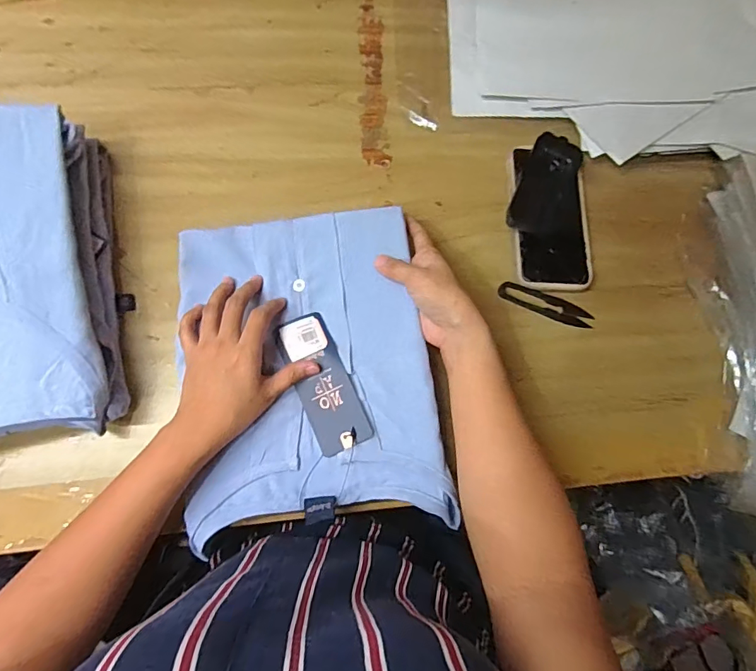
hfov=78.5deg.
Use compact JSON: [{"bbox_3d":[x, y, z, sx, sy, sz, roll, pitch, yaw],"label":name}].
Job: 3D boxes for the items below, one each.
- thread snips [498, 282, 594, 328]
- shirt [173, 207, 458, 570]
[{"bbox_3d":[0.169,-0.032,0.461,0.098,0.012,0.024,21,75,-1],"label":"thread snips"},{"bbox_3d":[-0.058,0.023,0.397,0.206,0.027,0.263,-7,73,-3],"label":"shirt"}]

